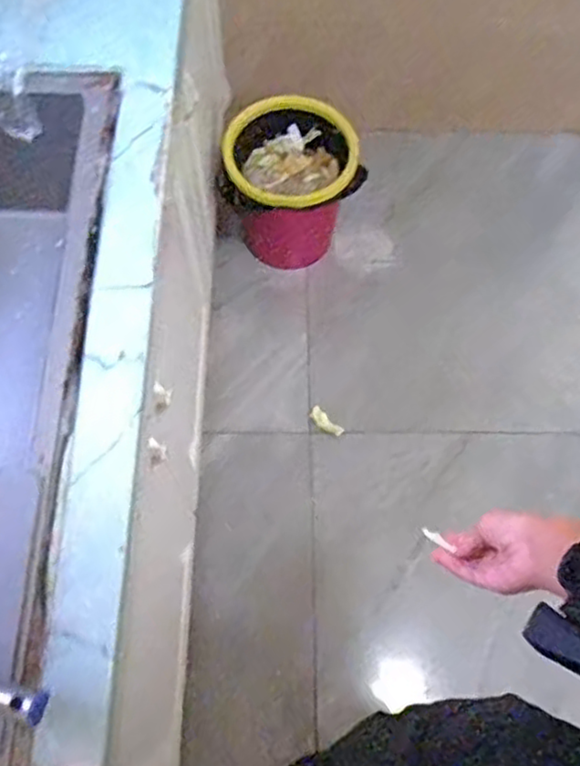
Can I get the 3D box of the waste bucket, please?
[{"bbox_3d":[0.002,-0.403,1.451,0.284,0.270,0.223,-8,69,-4],"label":"waste bucket"}]

